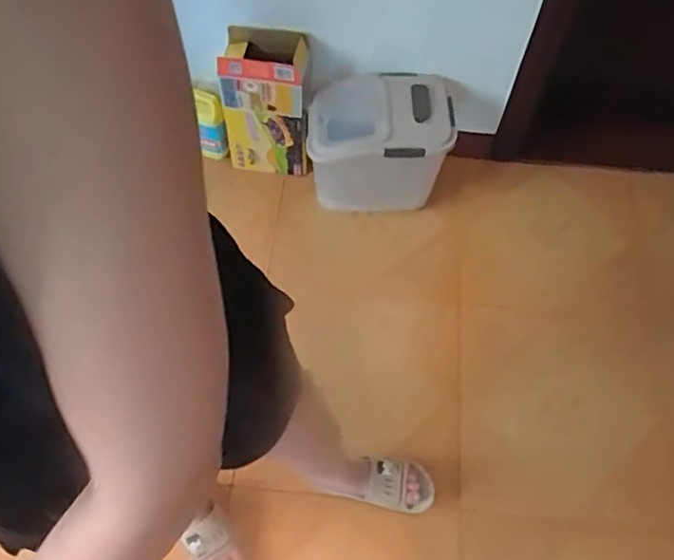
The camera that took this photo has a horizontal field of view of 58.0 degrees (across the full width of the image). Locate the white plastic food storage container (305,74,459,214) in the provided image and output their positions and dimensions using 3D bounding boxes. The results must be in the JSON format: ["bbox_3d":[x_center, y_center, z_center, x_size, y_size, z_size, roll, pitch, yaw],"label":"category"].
[{"bbox_3d":[0.101,-0.319,1.521,0.346,0.312,0.240,10,62,5],"label":"white plastic food storage container"}]

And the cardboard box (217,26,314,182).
[{"bbox_3d":[-0.177,-0.434,1.517,0.224,0.322,0.165,5,62,1],"label":"cardboard box"}]

